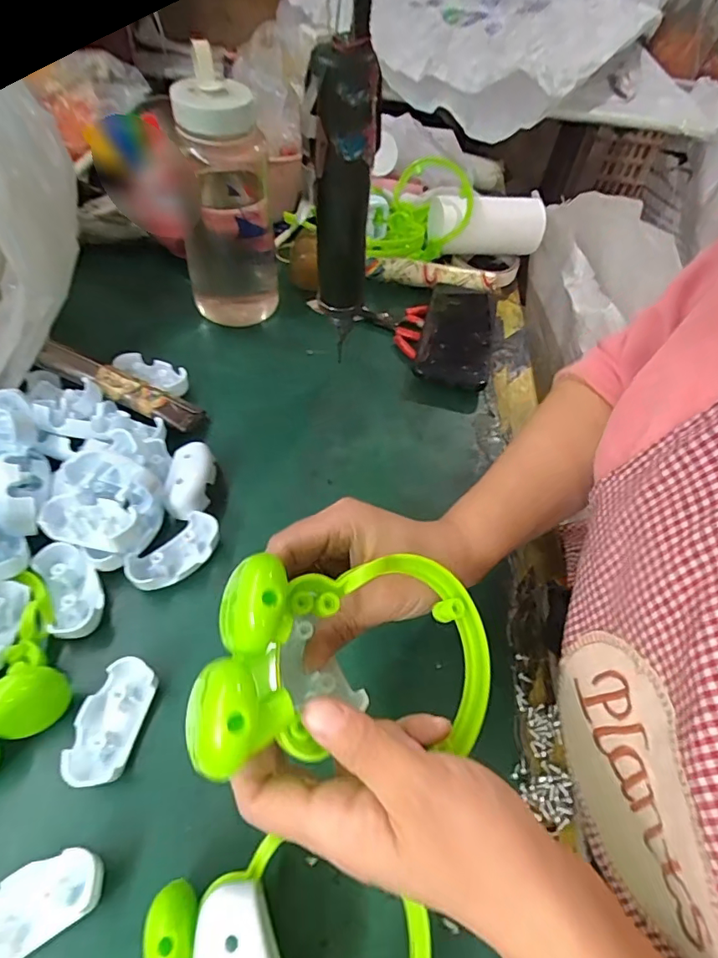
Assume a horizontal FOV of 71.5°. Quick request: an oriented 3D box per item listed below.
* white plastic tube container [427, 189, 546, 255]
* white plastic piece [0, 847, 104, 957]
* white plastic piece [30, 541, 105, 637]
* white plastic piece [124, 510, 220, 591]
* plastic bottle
[{"bbox_3d":[0.159,-0.327,0.638,0.161,0.060,0.057,-9,55,-11],"label":"white plastic tube container"},{"bbox_3d":[-0.166,0.213,0.247,0.066,0.020,0.034,-27,61,-22],"label":"white plastic piece"},{"bbox_3d":[-0.194,0.075,0.338,0.033,0.024,0.065,-24,60,-21],"label":"white plastic piece"},{"bbox_3d":[-0.133,0.055,0.364,0.068,0.026,0.031,-35,64,-26],"label":"white plastic piece"},{"bbox_3d":[-0.127,-0.261,0.472,0.087,0.227,0.091,-7,55,-10],"label":"plastic bottle"}]

